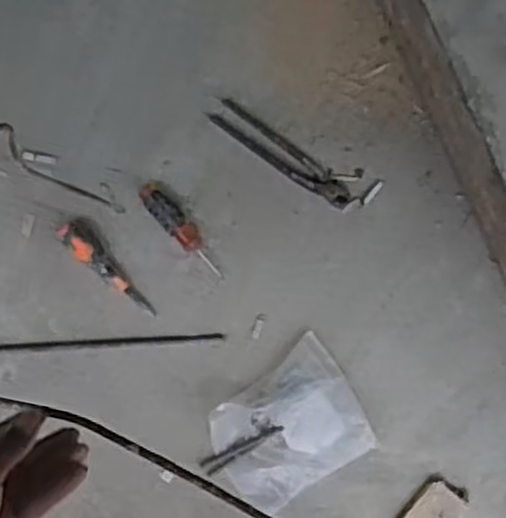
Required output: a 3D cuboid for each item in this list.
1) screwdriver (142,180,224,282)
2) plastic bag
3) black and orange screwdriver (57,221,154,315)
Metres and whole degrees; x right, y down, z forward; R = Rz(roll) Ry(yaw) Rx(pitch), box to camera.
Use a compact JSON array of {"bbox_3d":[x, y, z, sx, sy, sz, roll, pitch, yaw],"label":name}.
[{"bbox_3d":[-0.092,-0.037,1.035,0.033,0.025,0.153,-42,90,-10],"label":"screwdriver"},{"bbox_3d":[0.048,0.224,1.038,0.195,0.023,0.159,-33,89,-10],"label":"plastic bag"},{"bbox_3d":[-0.188,0.014,1.019,0.042,0.018,0.156,-39,90,-10],"label":"black and orange screwdriver"}]

